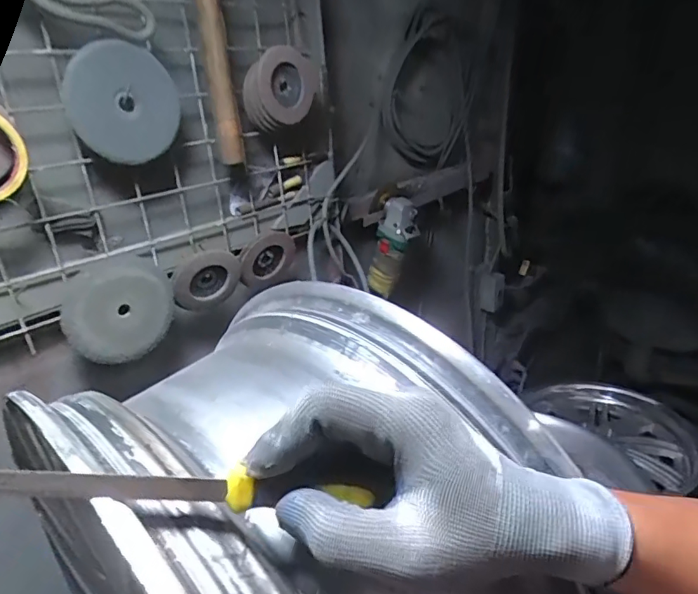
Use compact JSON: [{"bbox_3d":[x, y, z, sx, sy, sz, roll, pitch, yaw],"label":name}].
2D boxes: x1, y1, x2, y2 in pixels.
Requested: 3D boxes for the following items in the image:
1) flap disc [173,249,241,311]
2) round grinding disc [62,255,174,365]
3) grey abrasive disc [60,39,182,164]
[{"bbox_3d":[-0.188,-0.023,0.667,0.092,0.083,0.017,-14,39,-44],"label":"flap disc"},{"bbox_3d":[-0.274,0.014,0.605,0.125,0.121,0.017,-22,28,-35],"label":"round grinding disc"},{"bbox_3d":[-0.244,-0.208,0.546,0.012,0.118,0.118,29,-4,42],"label":"grey abrasive disc"}]

